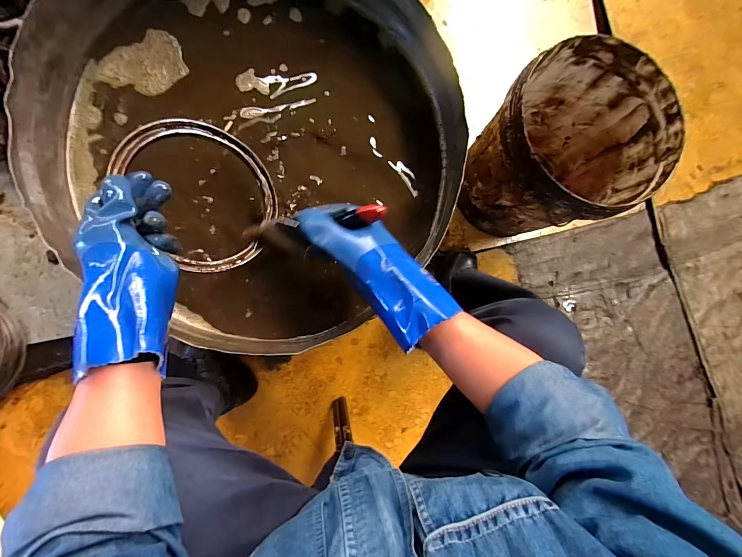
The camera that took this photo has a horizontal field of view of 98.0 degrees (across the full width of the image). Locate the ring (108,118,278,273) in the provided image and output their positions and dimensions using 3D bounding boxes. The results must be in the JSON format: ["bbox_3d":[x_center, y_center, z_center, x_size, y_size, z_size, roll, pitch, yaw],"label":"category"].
[{"bbox_3d":[-0.189,-0.102,0.391,0.155,0.021,0.174,-45,118,-38],"label":"ring"}]

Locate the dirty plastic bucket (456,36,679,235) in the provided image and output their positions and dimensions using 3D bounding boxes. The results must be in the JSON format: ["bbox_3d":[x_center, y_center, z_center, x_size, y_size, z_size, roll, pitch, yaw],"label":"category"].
[{"bbox_3d":[0.377,-0.270,0.700,0.296,0.304,0.294,0,88,-6],"label":"dirty plastic bucket"}]

